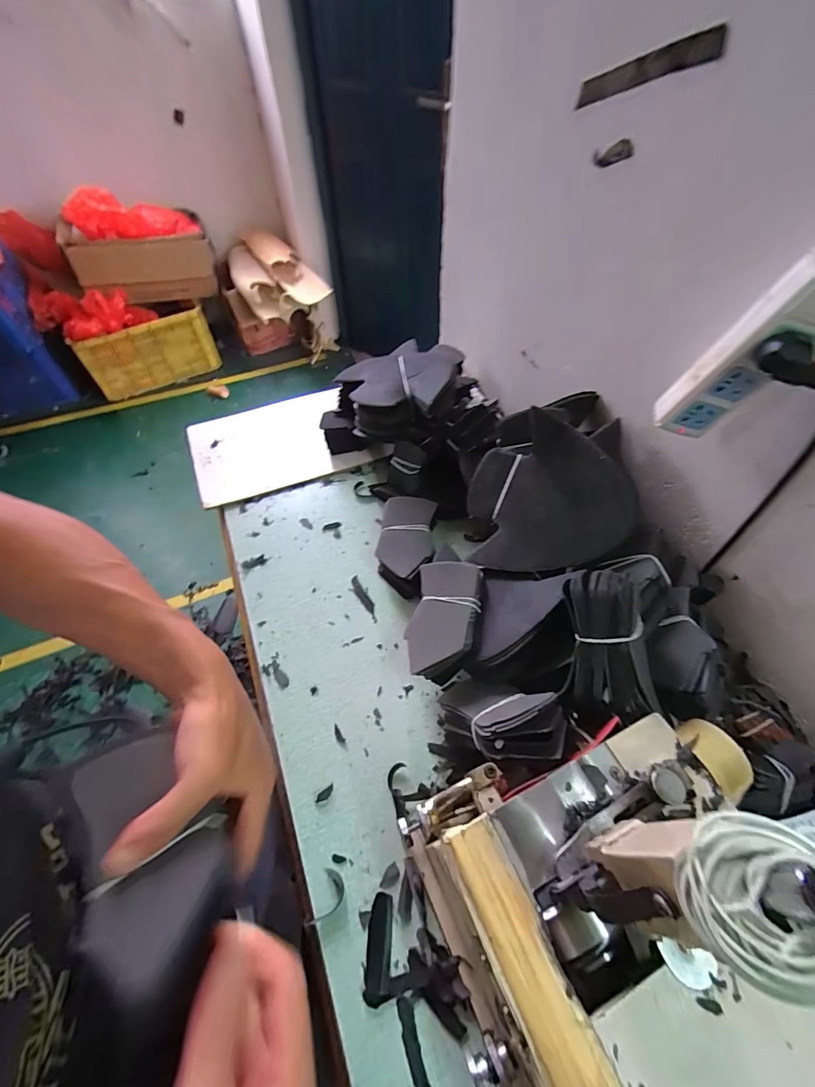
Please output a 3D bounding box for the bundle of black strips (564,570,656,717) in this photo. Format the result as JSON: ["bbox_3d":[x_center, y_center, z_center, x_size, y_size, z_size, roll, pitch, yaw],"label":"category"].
[{"bbox_3d":[0.186,0.093,0.396,0.054,0.034,0.126,-4,86,1],"label":"bundle of black strips"}]

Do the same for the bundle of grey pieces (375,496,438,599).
[{"bbox_3d":[-0.002,0.001,0.621,0.077,0.039,0.149,4,56,5],"label":"bundle of grey pieces"}]

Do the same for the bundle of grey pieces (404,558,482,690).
[{"bbox_3d":[0.043,0.088,0.504,0.077,0.033,0.145,10,57,9],"label":"bundle of grey pieces"}]

